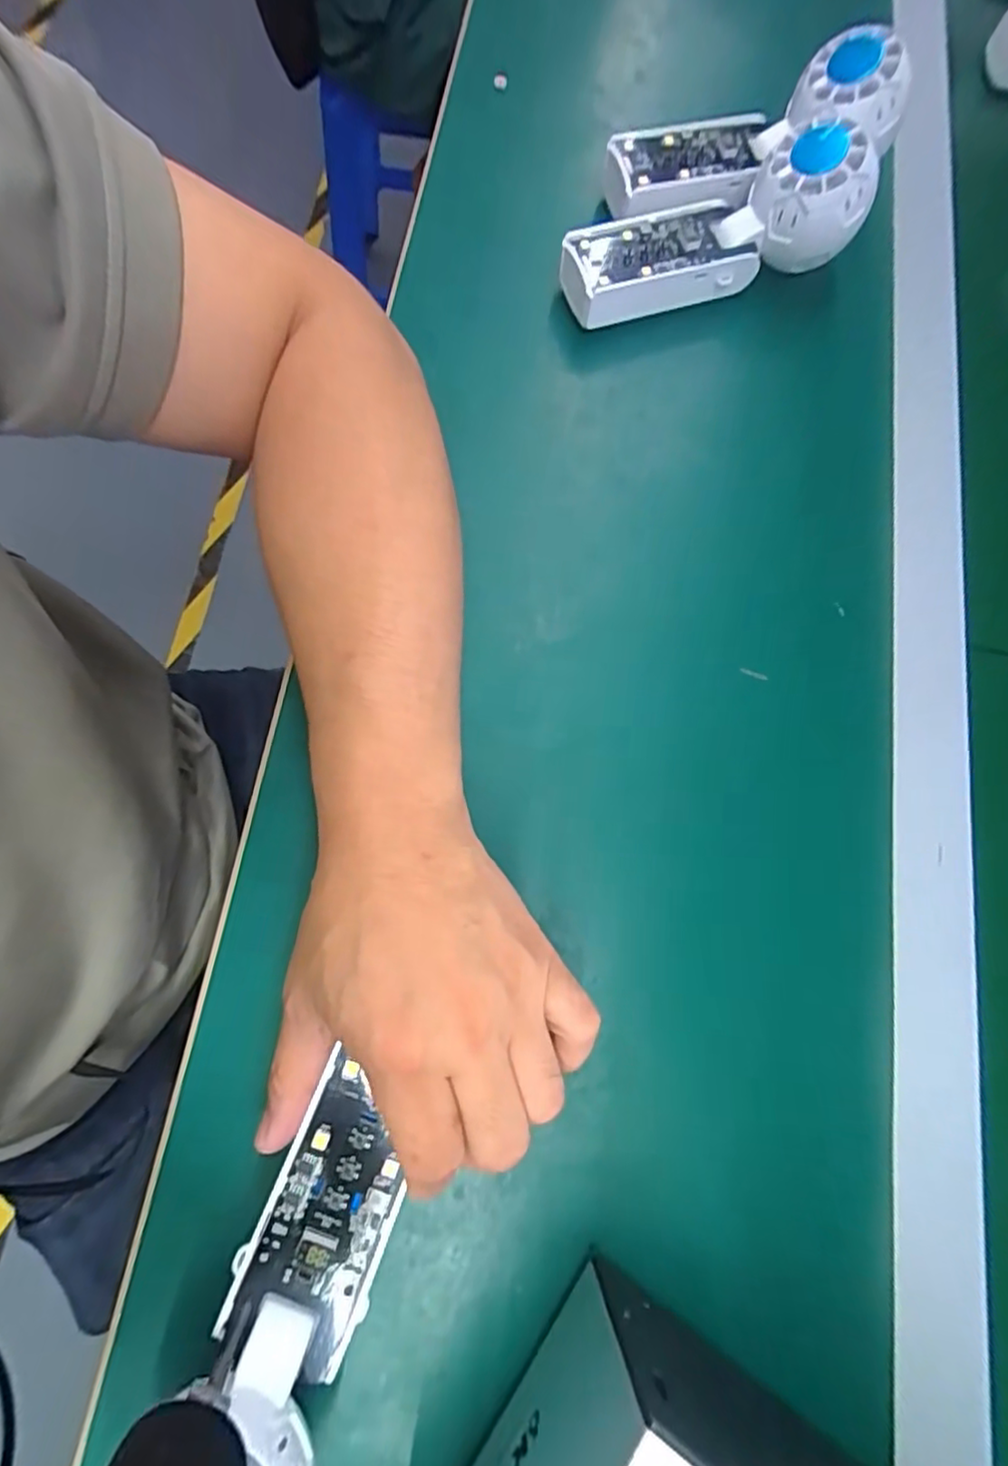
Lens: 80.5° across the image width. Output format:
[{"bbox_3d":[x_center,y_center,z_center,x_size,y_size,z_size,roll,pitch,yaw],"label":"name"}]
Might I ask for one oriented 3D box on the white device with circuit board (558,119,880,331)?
[{"bbox_3d":[0.114,-0.282,0.332,0.165,0.057,0.050,-16,76,-4],"label":"white device with circuit board"}]

